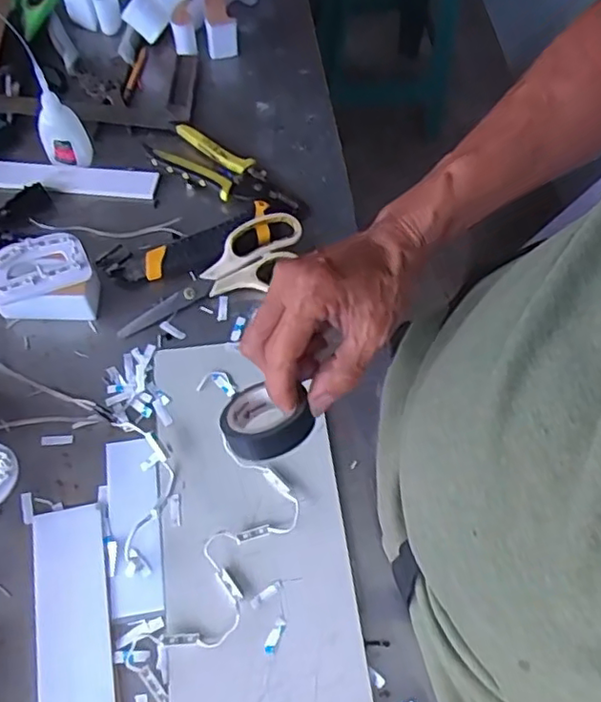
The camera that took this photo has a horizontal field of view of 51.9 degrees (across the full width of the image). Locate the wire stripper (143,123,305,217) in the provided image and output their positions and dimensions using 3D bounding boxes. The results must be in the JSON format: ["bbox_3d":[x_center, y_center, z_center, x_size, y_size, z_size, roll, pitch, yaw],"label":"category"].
[{"bbox_3d":[-0.069,-0.178,0.617,0.157,0.026,0.054,27,67,12],"label":"wire stripper"}]

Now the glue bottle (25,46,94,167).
[{"bbox_3d":[-0.231,-0.218,0.585,0.044,0.100,0.036,-25,67,-12],"label":"glue bottle"}]

